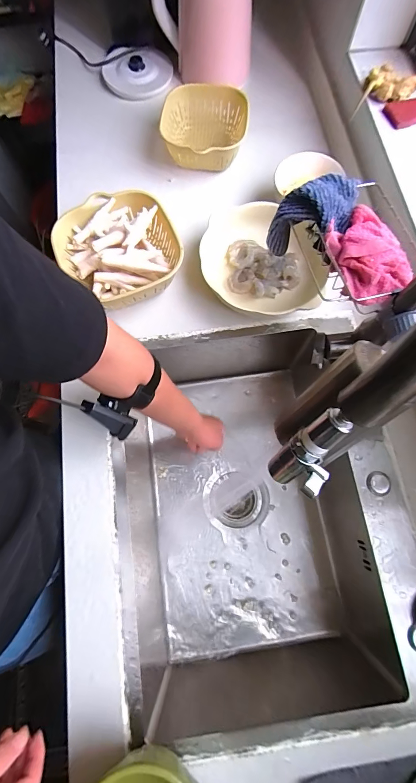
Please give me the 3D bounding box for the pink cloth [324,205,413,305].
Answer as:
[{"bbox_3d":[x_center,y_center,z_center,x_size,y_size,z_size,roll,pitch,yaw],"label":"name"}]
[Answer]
[{"bbox_3d":[0.206,-0.175,0.437,0.093,0.032,0.118,-27,75,-6],"label":"pink cloth"}]

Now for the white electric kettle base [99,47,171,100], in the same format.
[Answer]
[{"bbox_3d":[-0.163,-0.721,0.752,0.131,0.039,0.122,0,74,1],"label":"white electric kettle base"}]

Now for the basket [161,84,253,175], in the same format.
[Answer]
[{"bbox_3d":[-0.011,-0.520,0.690,0.168,0.101,0.181,9,74,4],"label":"basket"}]

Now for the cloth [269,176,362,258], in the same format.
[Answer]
[{"bbox_3d":[0.153,-0.253,0.487,0.098,0.119,0.089,25,76,8],"label":"cloth"}]

